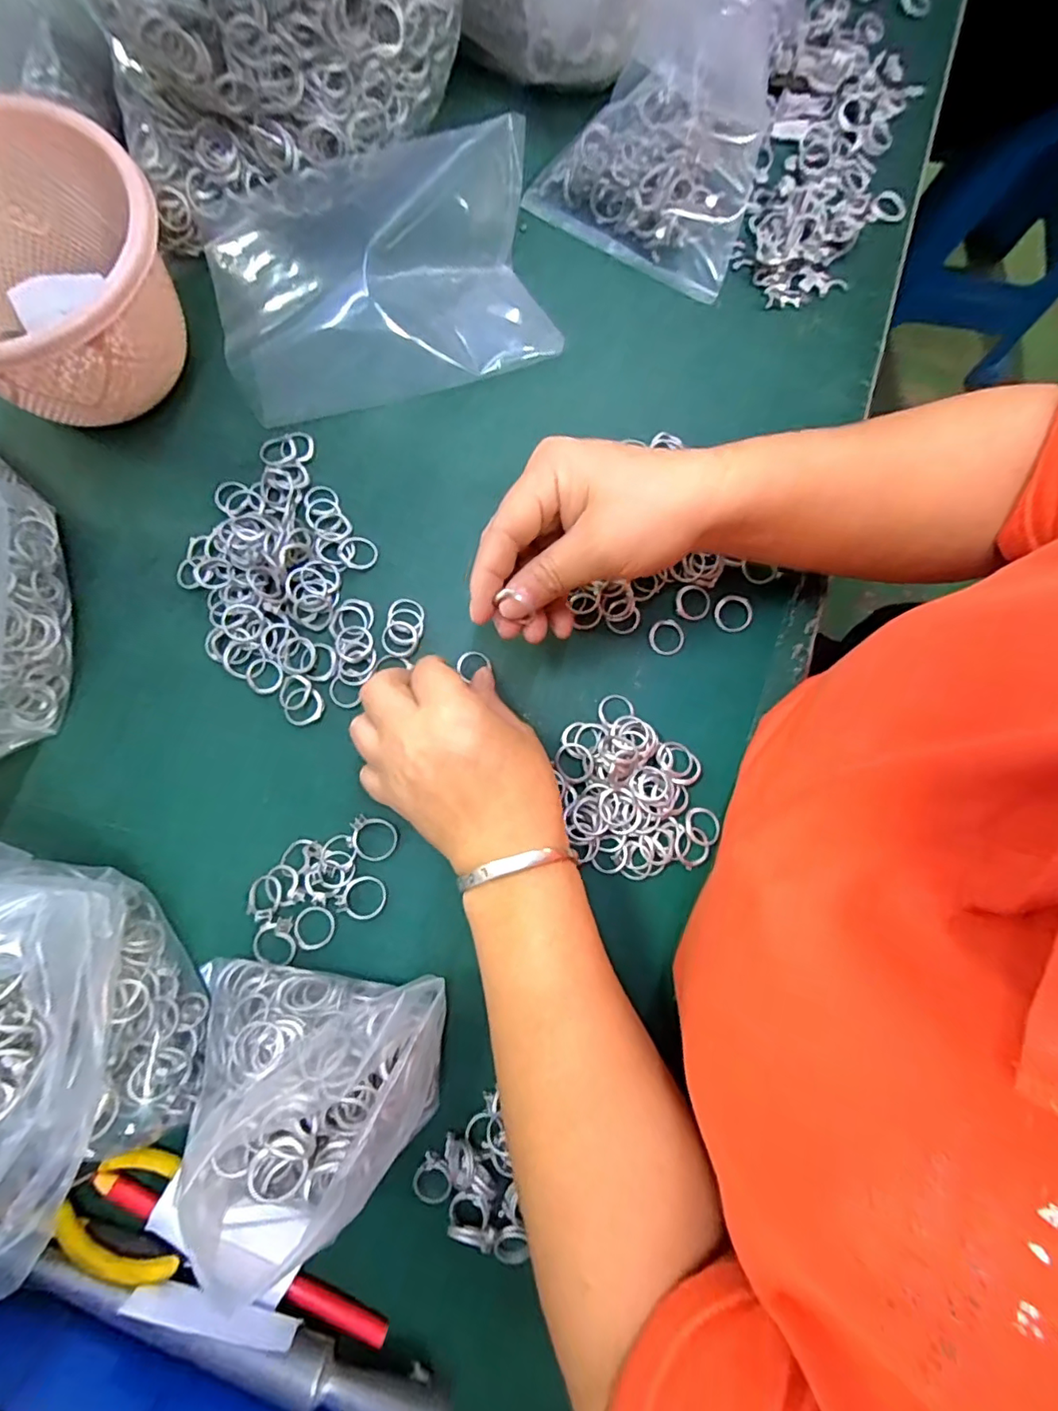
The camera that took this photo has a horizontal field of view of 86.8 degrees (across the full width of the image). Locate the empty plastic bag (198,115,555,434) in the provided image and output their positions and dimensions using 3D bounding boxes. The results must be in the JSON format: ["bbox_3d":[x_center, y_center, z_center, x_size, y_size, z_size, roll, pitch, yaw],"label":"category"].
[{"bbox_3d":[-0.089,-0.257,0.340,0.198,0.059,0.119,-13,80,-4],"label":"empty plastic bag"}]

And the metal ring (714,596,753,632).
[{"bbox_3d":[0.123,-0.055,0.334,0.022,0.004,0.022,0,79,-1],"label":"metal ring"}]

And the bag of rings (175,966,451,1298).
[{"bbox_3d":[-0.103,0.172,0.253,0.122,0.068,0.086,3,79,-1],"label":"bag of rings"}]

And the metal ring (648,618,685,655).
[{"bbox_3d":[0.082,-0.041,0.332,0.021,0.004,0.021,0,79,-1],"label":"metal ring"}]

